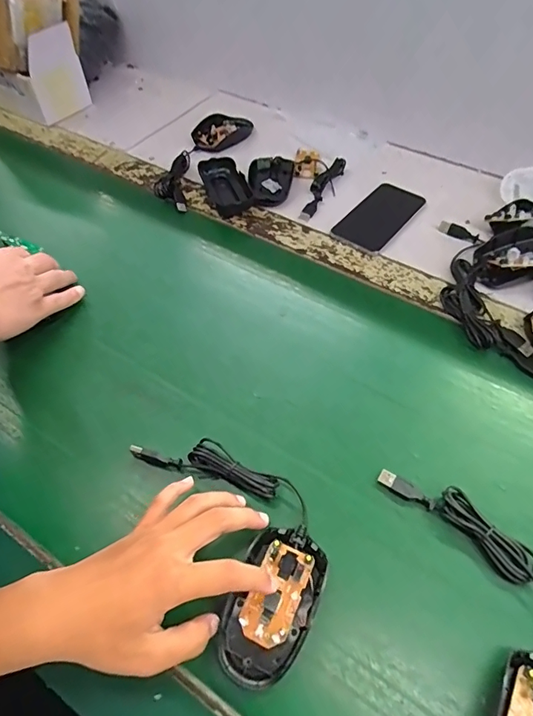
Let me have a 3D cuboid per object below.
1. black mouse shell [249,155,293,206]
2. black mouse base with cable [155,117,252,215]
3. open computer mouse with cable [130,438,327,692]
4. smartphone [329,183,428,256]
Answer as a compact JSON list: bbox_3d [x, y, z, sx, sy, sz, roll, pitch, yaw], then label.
[{"bbox_3d":[0.004,-0.249,0.619,0.061,0.018,0.097,7,48,2],"label":"black mouse shell"},{"bbox_3d":[-0.092,-0.305,0.655,0.077,0.026,0.251,16,49,10],"label":"black mouse base with cable"},{"bbox_3d":[-0.020,0.137,0.354,0.105,0.018,0.193,-18,58,-19],"label":"open computer mouse with cable"},{"bbox_3d":[0.146,-0.183,0.579,0.070,0.011,0.135,31,59,23],"label":"smartphone"}]

